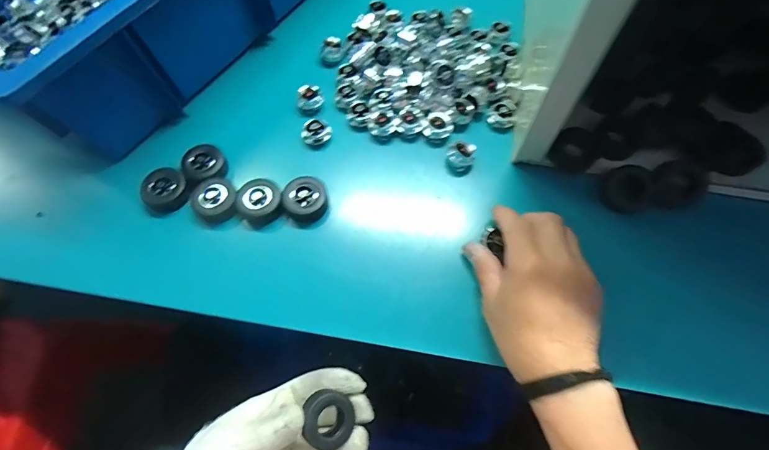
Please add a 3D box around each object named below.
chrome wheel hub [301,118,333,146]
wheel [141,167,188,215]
[{"bbox_3d":[-0.064,-0.087,0.354,0.027,0.011,0.022,-25,68,-8],"label":"chrome wheel hub"},{"bbox_3d":[-0.191,-0.030,0.332,0.035,0.018,0.037,-1,67,2],"label":"wheel"}]

